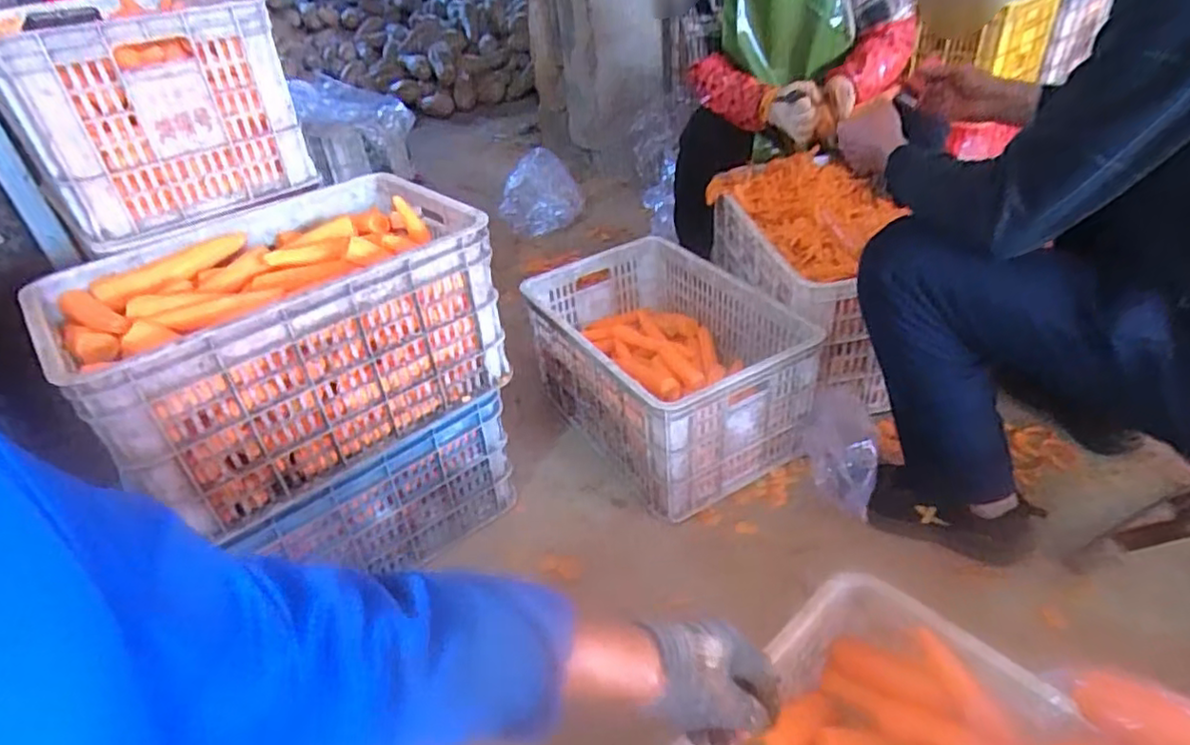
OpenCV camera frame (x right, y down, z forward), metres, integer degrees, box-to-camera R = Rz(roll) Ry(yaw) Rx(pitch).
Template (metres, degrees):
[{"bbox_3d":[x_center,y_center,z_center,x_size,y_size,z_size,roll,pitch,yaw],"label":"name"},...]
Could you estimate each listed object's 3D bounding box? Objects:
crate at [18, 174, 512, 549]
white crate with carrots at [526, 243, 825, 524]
[{"bbox_3d":[-0.434,-0.061,0.960,0.513,0.262,0.382,-29,41,-27],"label":"crate"},{"bbox_3d":[0.119,-0.027,1.292,0.366,0.259,0.563,-24,39,-22],"label":"white crate with carrots"}]

